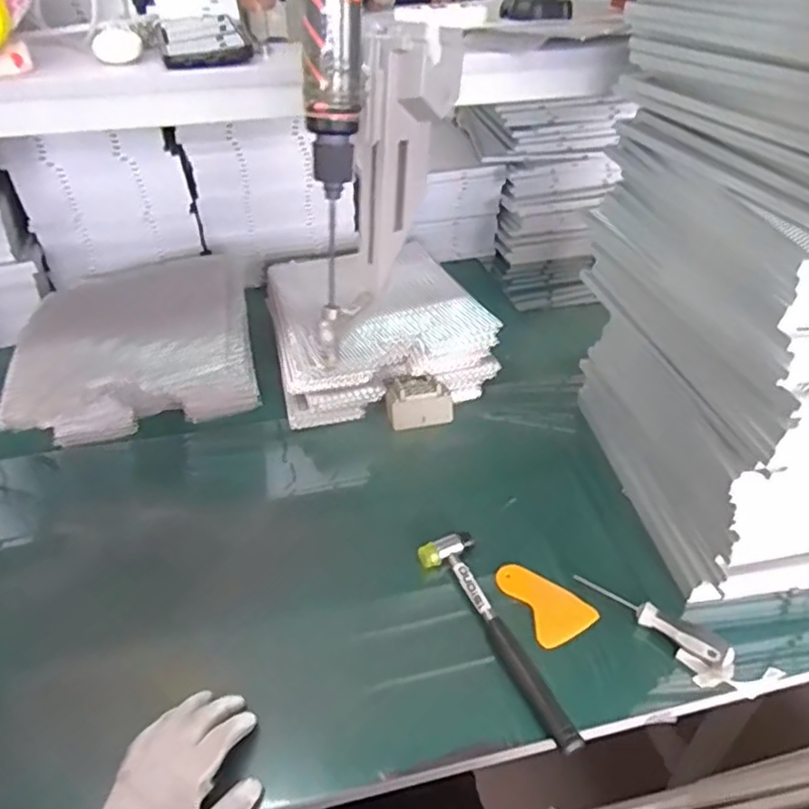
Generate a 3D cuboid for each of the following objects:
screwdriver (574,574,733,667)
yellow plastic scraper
[{"bbox_3d":[0.242,0.209,0.615,0.151,0.018,0.020,24,44,29],"label":"screwdriver"},{"bbox_3d":[0.147,0.200,0.651,0.067,0.008,0.095,-27,51,-12],"label":"yellow plastic scraper"}]

